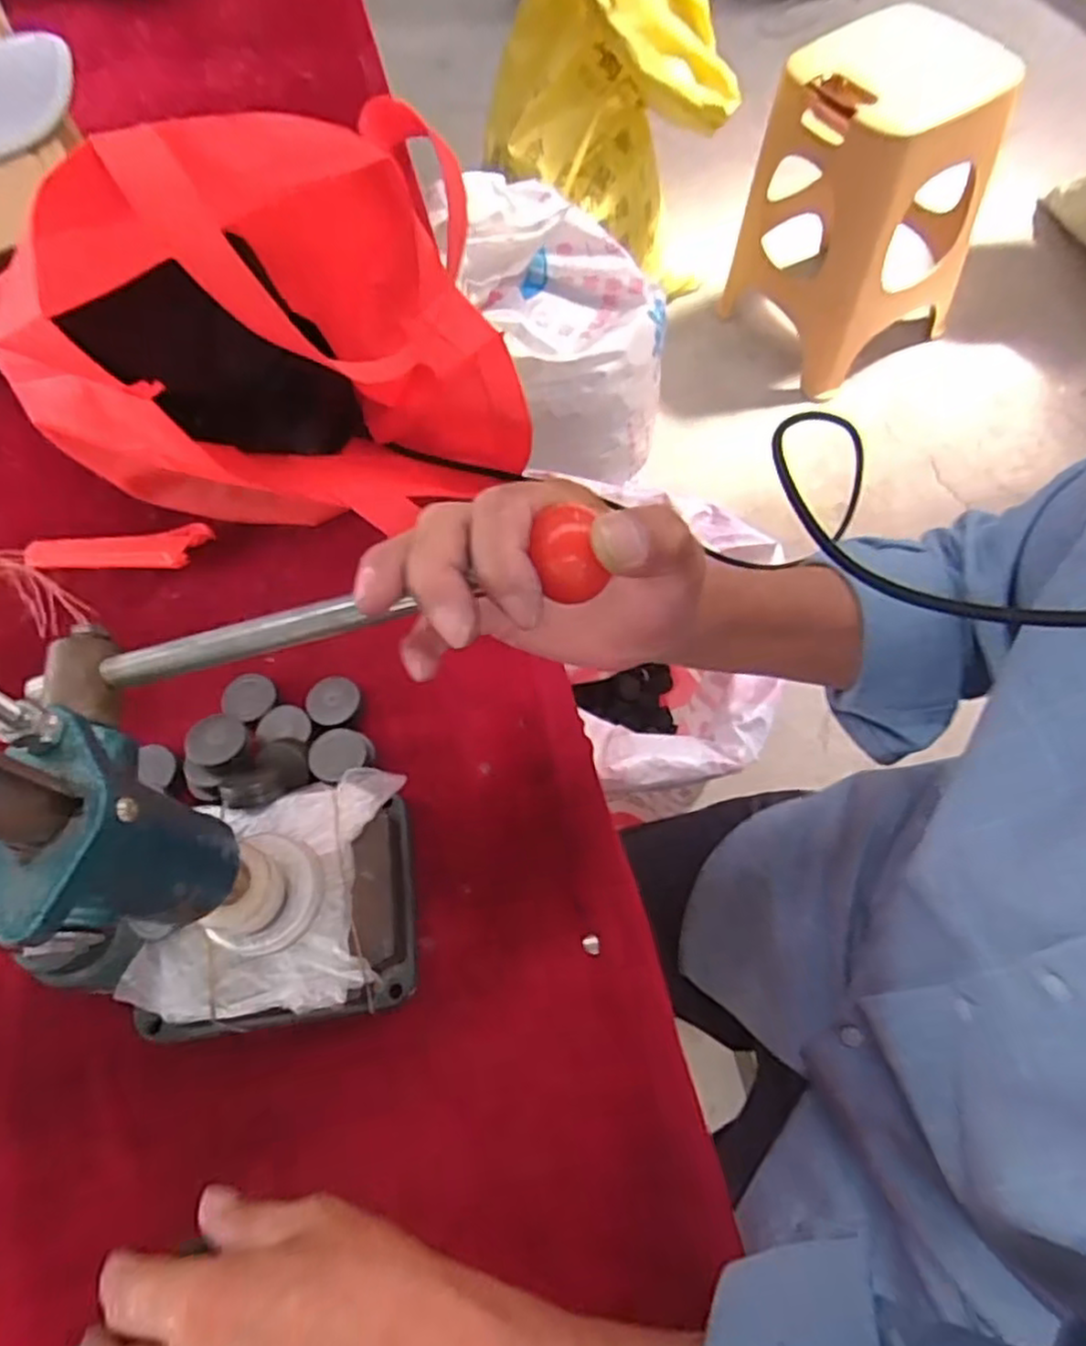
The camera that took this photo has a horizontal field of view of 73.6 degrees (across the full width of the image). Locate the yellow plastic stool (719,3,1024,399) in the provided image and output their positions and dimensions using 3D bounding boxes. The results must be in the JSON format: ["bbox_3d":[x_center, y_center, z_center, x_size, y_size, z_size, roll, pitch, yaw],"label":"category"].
[{"bbox_3d":[0.573,-0.848,1.325,0.293,0.480,0.346,-33,67,-10],"label":"yellow plastic stool"}]

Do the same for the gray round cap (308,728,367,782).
[{"bbox_3d":[-0.122,0.048,0.429,0.032,0.011,0.032,13,55,-20],"label":"gray round cap"}]

